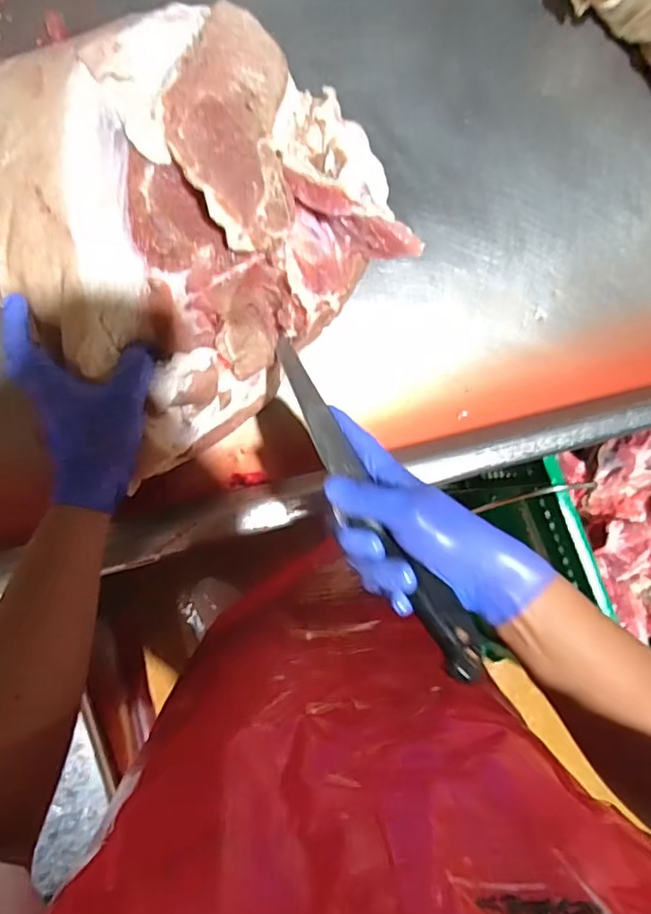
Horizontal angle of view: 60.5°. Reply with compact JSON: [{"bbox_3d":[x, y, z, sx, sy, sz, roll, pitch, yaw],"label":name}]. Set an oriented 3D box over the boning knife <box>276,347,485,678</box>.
[{"bbox_3d":[0.028,0.021,0.400,0.032,0.019,0.283,-26,67,-10],"label":"boning knife"}]

